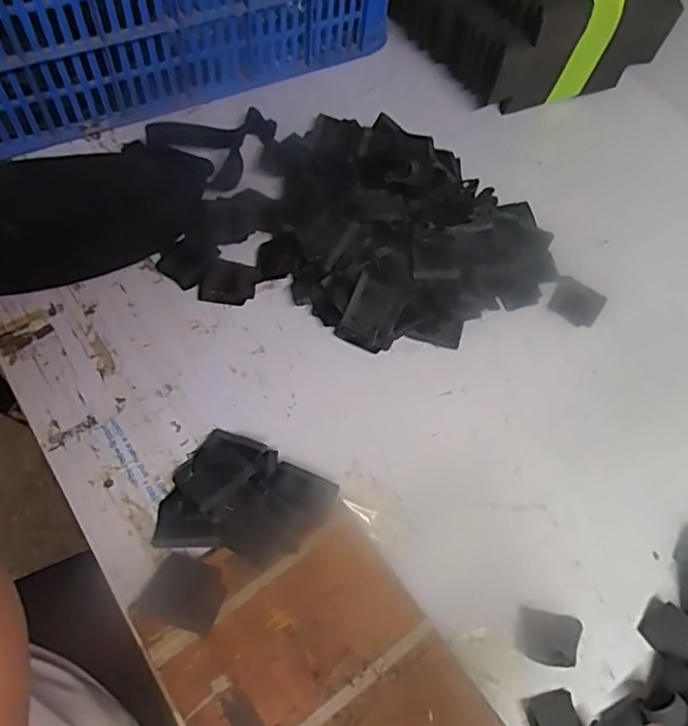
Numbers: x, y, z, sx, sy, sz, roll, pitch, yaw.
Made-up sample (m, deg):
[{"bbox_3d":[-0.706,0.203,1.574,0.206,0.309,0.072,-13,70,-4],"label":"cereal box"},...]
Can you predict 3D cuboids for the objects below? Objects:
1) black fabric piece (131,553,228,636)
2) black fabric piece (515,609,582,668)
[{"bbox_3d":[-0.121,0.174,0.439,0.061,0.004,0.046,15,56,12],"label":"black fabric piece"},{"bbox_3d":[0.158,0.211,0.444,0.048,0.011,0.036,9,60,1],"label":"black fabric piece"}]

